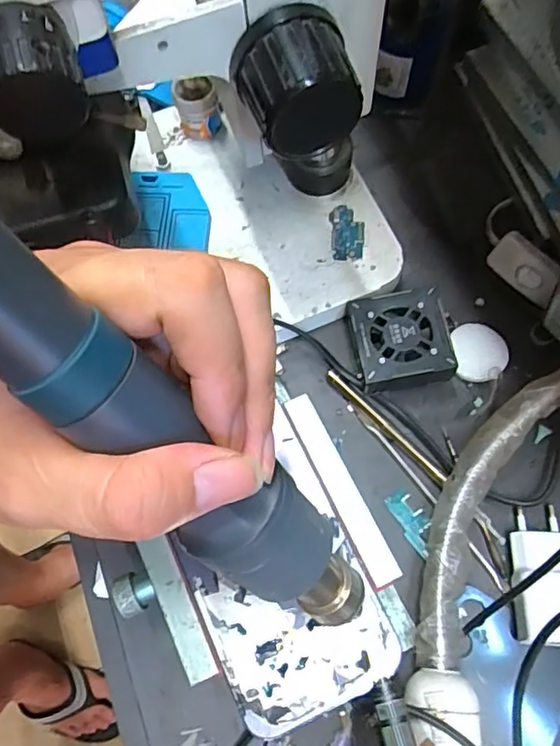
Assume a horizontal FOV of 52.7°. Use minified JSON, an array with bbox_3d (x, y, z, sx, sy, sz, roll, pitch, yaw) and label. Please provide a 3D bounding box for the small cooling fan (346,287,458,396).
[{"bbox_3d":[0.074,-0.018,0.356,0.057,0.028,0.058,-8,70,0],"label":"small cooling fan"}]

